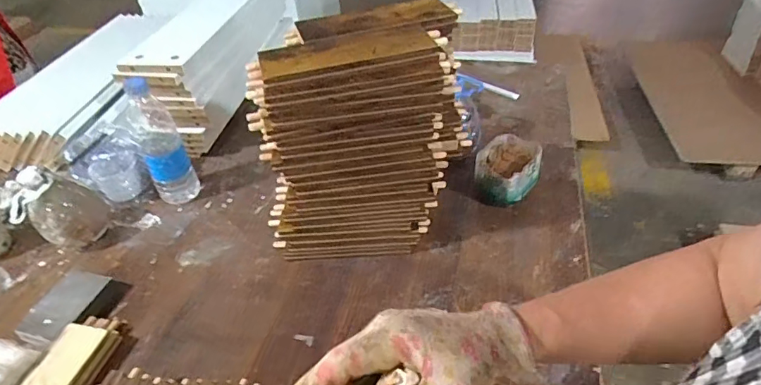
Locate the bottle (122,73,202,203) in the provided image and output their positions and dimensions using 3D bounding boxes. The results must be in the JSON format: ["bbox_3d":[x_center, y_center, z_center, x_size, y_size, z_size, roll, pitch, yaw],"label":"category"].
[{"bbox_3d":[-0.342,-0.078,0.747,0.064,0.208,0.059,-20,43,-17],"label":"bottle"}]

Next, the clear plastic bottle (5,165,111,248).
[{"bbox_3d":[-0.477,0.017,0.706,0.101,0.133,0.101,30,51,34],"label":"clear plastic bottle"}]

